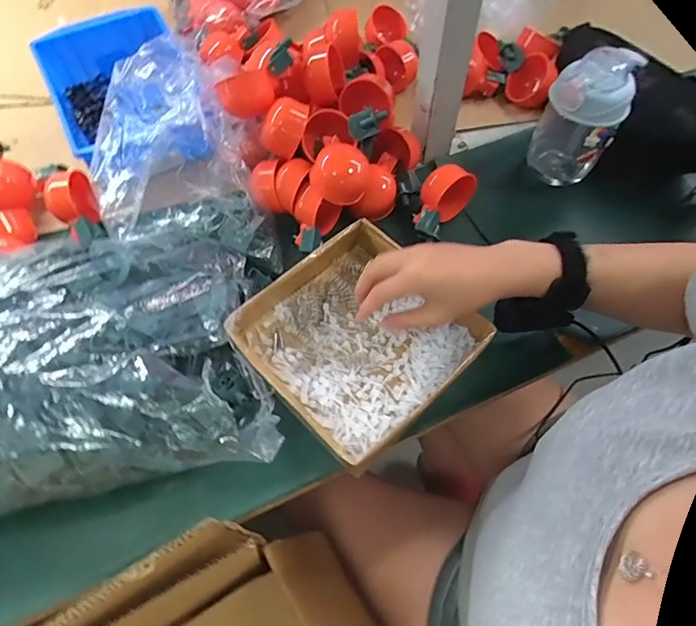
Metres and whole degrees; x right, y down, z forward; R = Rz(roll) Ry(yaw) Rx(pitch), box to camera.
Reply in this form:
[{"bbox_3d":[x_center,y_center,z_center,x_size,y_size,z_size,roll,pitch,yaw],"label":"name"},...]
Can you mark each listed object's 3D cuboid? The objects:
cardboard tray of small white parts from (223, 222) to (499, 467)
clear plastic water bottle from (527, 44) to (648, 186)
[{"bbox_3d":[0.007,0.021,0.460,0.186,0.041,0.191,-39,68,-20],"label":"cardboard tray of small white parts"},{"bbox_3d":[0.269,-0.226,0.544,0.082,0.140,0.089,20,63,10],"label":"clear plastic water bottle"}]

